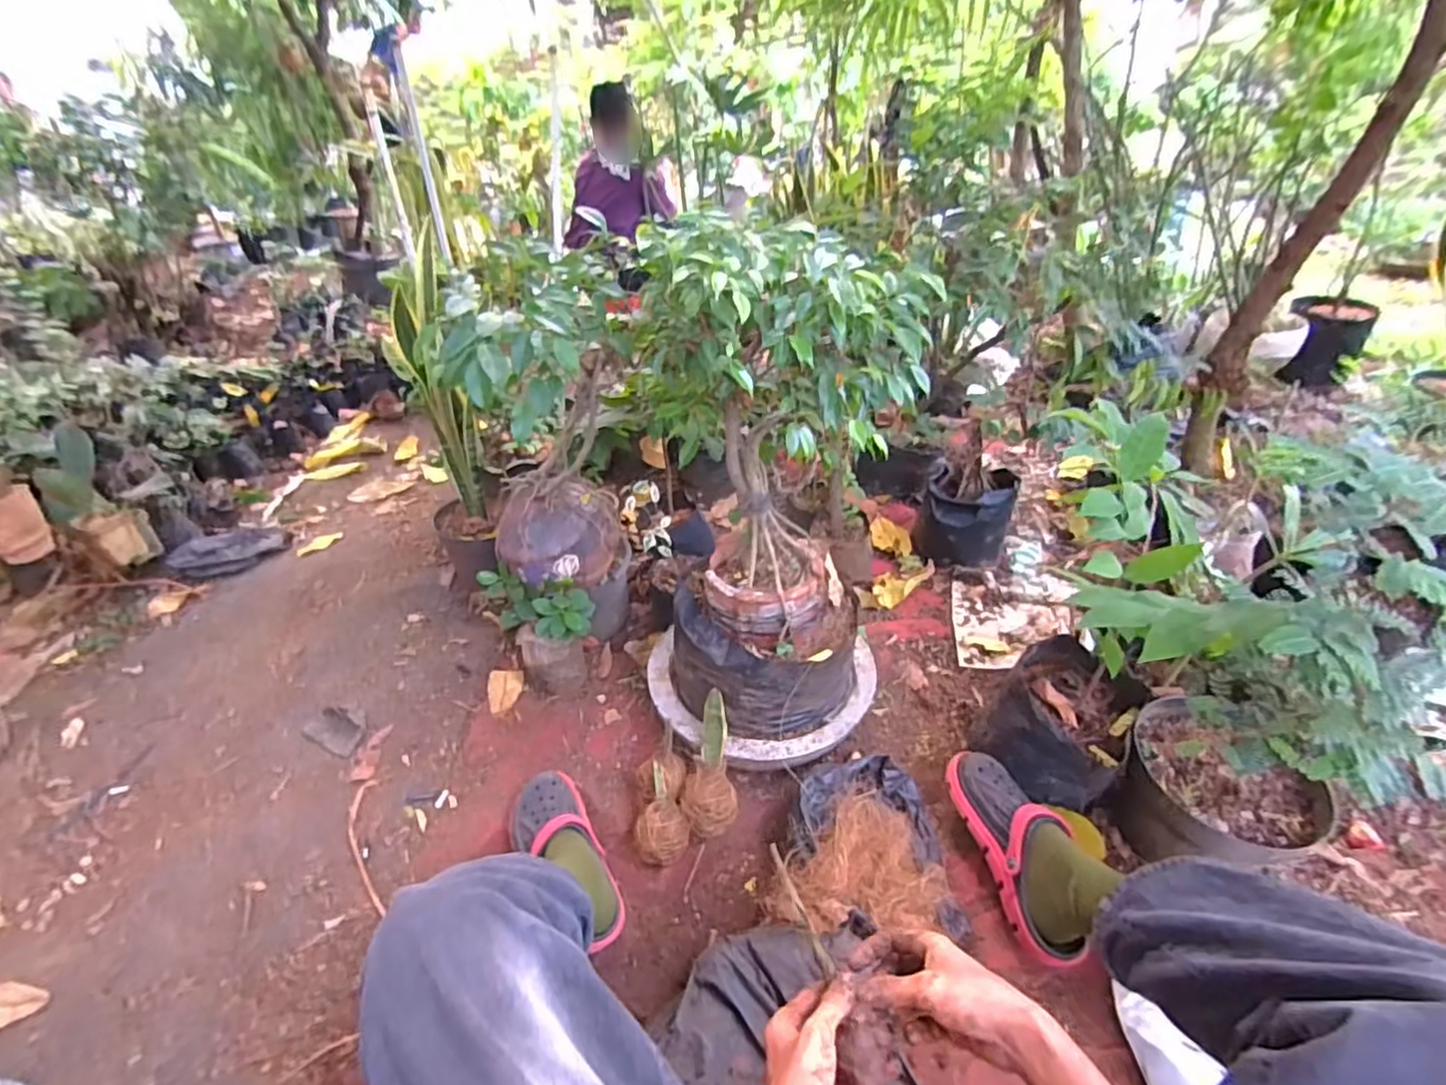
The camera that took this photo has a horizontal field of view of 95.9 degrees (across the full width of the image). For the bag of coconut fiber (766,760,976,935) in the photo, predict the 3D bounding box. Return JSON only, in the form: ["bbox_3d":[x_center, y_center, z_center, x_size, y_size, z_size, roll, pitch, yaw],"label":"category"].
[{"bbox_3d":[0.177,0.399,0.850,0.234,0.092,0.219,-6,34,1],"label":"bag of coconut fiber"}]

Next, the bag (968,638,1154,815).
[{"bbox_3d":[0.489,0.272,0.956,0.184,0.164,0.203,-24,37,-24],"label":"bag"}]

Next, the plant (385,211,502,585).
[{"bbox_3d":[-0.545,-0.221,1.301,0.122,0.624,0.173,-9,34,-4],"label":"plant"}]

